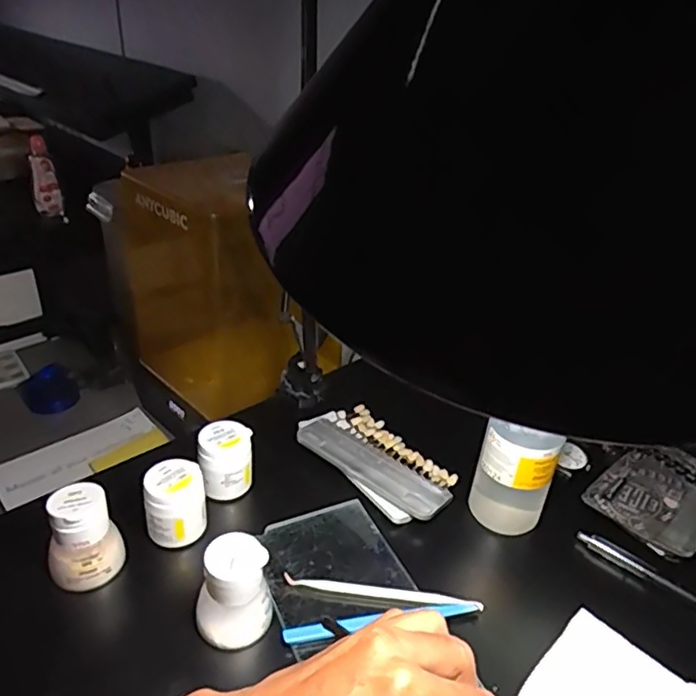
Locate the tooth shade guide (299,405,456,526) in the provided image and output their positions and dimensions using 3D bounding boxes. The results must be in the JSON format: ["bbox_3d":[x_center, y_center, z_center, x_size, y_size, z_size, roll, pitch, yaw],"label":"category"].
[{"bbox_3d":[0.026,0.099,0.542,0.085,0.014,0.156,-22,40,-36],"label":"tooth shade guide"}]

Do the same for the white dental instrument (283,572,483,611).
[{"bbox_3d":[0.025,0.178,0.427,0.141,0.006,0.011,7,32,5],"label":"white dental instrument"}]

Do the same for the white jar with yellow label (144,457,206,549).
[{"bbox_3d":[-0.132,0.120,0.455,0.042,0.054,0.041,3,32,-2],"label":"white jar with yellow label"}]

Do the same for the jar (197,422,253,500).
[{"bbox_3d":[-0.102,0.095,0.497,0.042,0.050,0.040,3,32,-2],"label":"jar"}]

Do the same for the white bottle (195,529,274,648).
[{"bbox_3d":[-0.076,0.161,0.388,0.044,0.064,0.038,-24,42,-38],"label":"white bottle"}]

